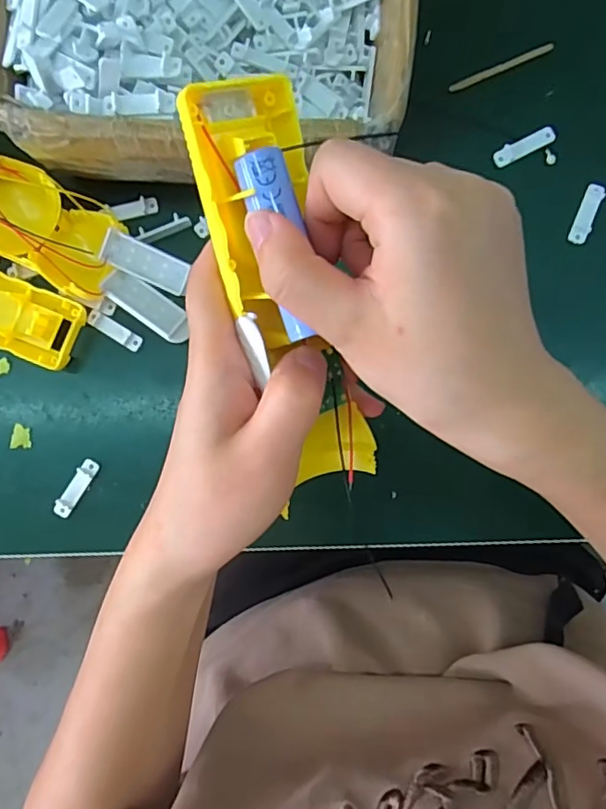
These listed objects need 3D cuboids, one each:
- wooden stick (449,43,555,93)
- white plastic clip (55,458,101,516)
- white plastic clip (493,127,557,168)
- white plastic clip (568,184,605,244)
[{"bbox_3d":[0.123,-0.208,0.343,0.067,0.004,0.006,-23,87,0],"label":"wooden stick"},{"bbox_3d":[-0.137,0.050,0.334,0.010,0.004,0.037,35,88,3],"label":"white plastic clip"},{"bbox_3d":[0.135,-0.157,0.338,0.039,0.004,0.011,-25,87,0],"label":"white plastic clip"},{"bbox_3d":[0.172,-0.115,0.334,0.010,0.004,0.038,23,88,2],"label":"white plastic clip"}]

